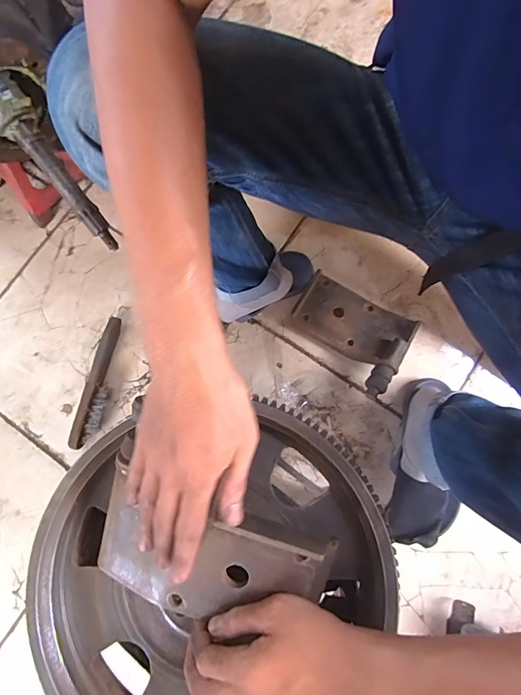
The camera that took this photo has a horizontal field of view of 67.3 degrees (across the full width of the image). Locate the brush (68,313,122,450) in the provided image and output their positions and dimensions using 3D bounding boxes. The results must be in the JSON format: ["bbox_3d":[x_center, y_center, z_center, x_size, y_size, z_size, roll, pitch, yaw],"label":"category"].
[{"bbox_3d":[-0.289,0.063,0.710,0.050,0.036,0.241,13,81,6],"label":"brush"}]

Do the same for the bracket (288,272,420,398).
[{"bbox_3d":[0.151,-0.028,0.678,0.202,0.060,0.155,30,83,8],"label":"bracket"}]

